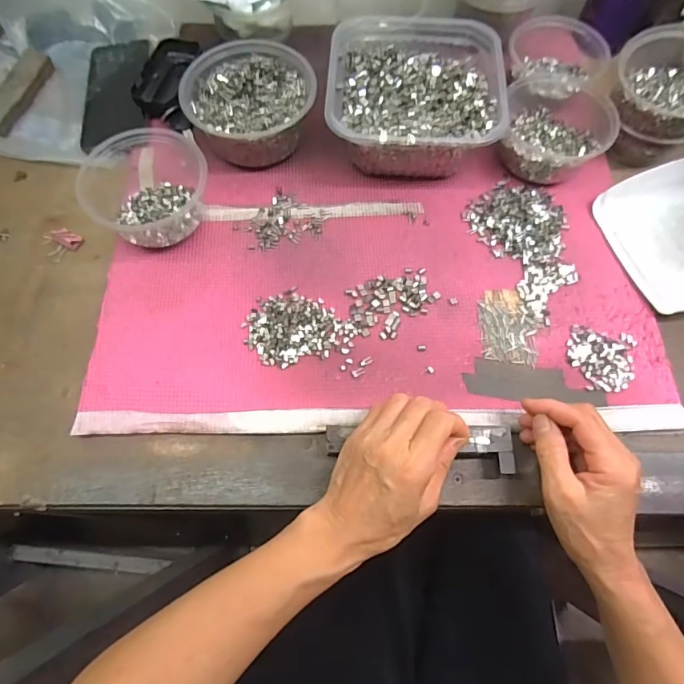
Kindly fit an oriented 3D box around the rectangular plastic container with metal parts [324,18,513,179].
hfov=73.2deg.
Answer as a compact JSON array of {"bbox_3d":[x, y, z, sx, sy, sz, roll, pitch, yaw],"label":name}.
[{"bbox_3d":[0.074,-0.259,0.486,0.173,0.062,0.175,3,67,2],"label":"rectangular plastic container with metal parts"}]

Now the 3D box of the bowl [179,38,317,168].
[{"bbox_3d":[-0.097,-0.253,0.493,0.132,0.051,0.127,0,67,0],"label":"bowl"}]

